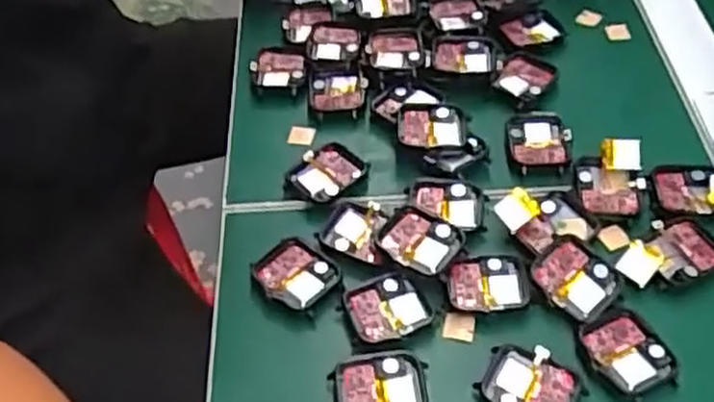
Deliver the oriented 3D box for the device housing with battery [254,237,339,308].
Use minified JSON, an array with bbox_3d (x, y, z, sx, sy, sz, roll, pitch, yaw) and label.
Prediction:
[{"bbox_3d":[-0.033,0.041,0.419,0.043,0.011,0.034,32,57,25],"label":"device housing with battery"}]

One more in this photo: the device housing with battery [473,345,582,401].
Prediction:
[{"bbox_3d":[0.084,0.088,0.368,0.046,0.007,0.035,21,53,19],"label":"device housing with battery"}]

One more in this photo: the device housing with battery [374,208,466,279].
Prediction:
[{"bbox_3d":[0.034,0.023,0.419,0.043,0.012,0.037,24,54,21],"label":"device housing with battery"}]

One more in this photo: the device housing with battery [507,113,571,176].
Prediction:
[{"bbox_3d":[0.111,-0.038,0.471,0.036,0.008,0.047,3,50,4],"label":"device housing with battery"}]

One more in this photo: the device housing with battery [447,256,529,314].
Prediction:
[{"bbox_3d":[0.070,0.045,0.407,0.043,0.006,0.034,-5,50,-2],"label":"device housing with battery"}]

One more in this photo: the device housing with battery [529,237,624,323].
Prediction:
[{"bbox_3d":[0.115,0.040,0.404,0.041,0.008,0.037,32,57,26],"label":"device housing with battery"}]

